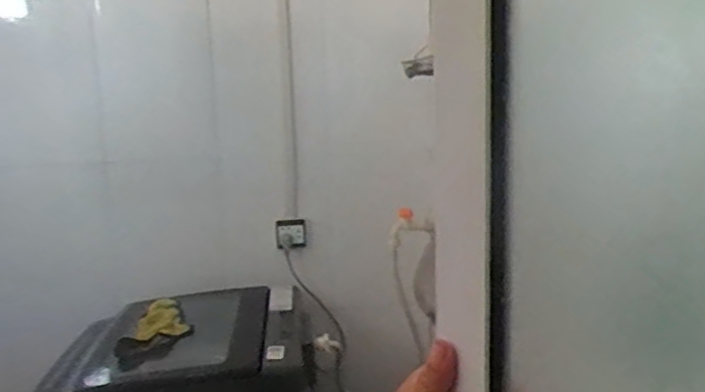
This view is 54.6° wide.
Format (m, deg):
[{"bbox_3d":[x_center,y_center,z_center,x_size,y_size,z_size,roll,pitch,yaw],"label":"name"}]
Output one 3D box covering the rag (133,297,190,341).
[{"bbox_3d":[-0.430,0.275,1.511,0.118,0.043,0.110,-7,11,-26],"label":"rag"}]

